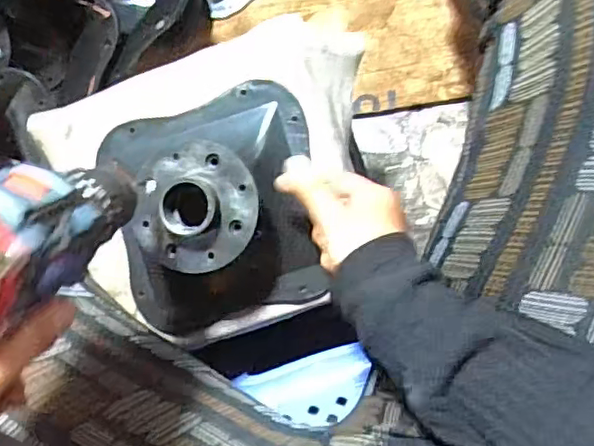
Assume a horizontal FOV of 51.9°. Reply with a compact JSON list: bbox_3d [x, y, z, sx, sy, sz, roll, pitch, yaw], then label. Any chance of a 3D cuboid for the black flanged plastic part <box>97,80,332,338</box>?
[{"bbox_3d":[-0.074,-0.008,0.485,0.169,0.088,0.189,-12,92,9],"label":"black flanged plastic part"}]

